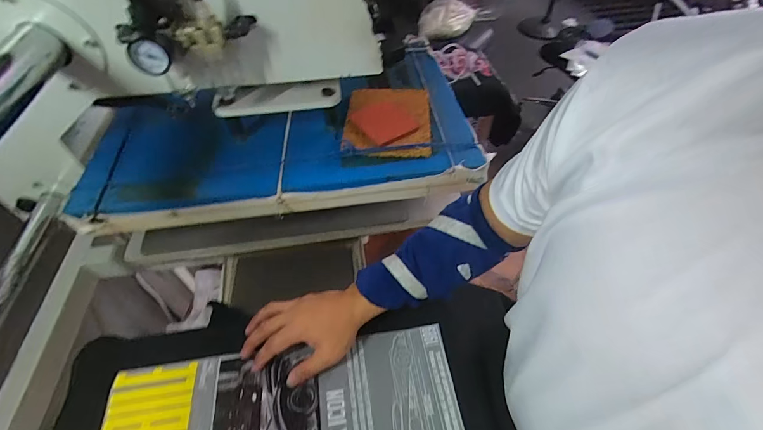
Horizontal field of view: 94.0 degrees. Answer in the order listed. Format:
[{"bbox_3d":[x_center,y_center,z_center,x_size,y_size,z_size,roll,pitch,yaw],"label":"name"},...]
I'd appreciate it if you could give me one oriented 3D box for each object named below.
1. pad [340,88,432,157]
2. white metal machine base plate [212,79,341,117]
[{"bbox_3d":[0.011,-0.162,0.590,0.135,0.014,0.175,4,50,0],"label":"pad"},{"bbox_3d":[-0.150,-0.172,0.514,0.180,0.044,0.021,-12,51,-9],"label":"white metal machine base plate"}]

